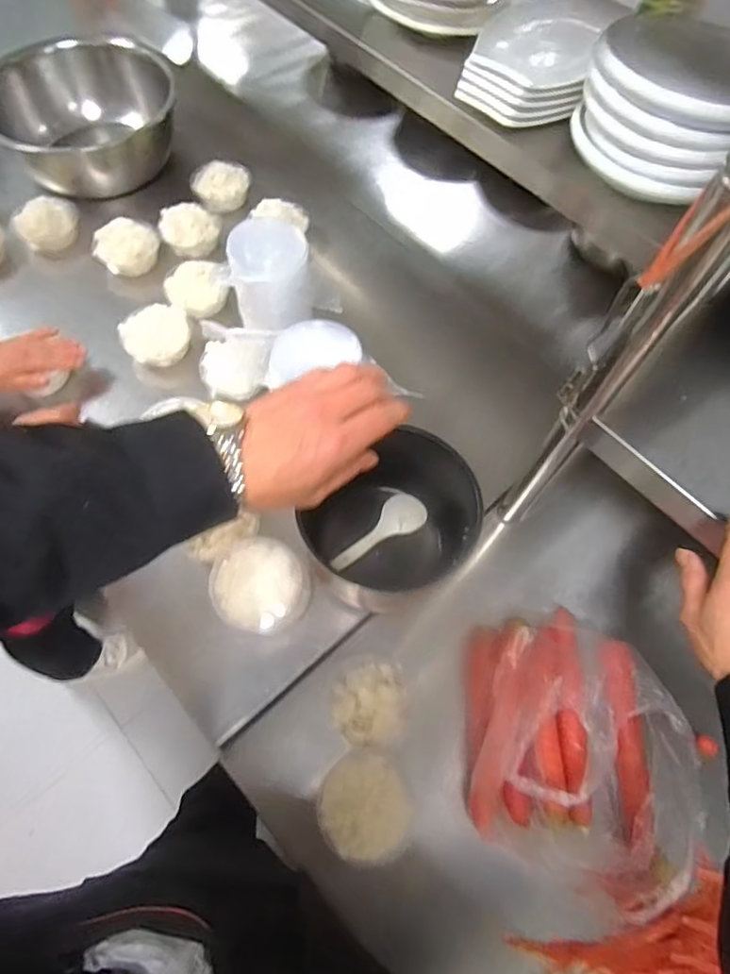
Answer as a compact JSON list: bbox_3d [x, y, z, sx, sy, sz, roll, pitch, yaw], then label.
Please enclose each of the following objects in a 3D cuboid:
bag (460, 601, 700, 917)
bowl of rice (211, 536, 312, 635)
[{"bbox_3d":[0.253,0.300,0.653,0.252,0.100,0.328,7,63,0],"label":"bag"},{"bbox_3d":[-0.133,0.129,0.718,0.114,0.067,0.109,1,64,-3],"label":"bowl of rice"}]

